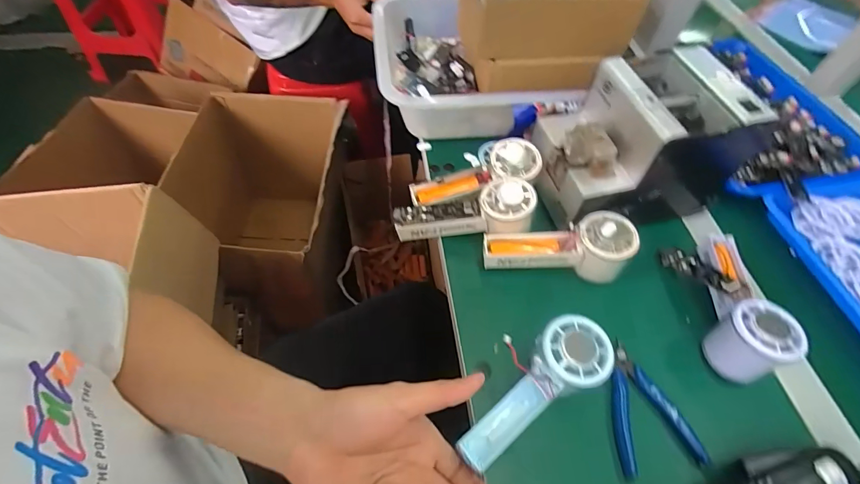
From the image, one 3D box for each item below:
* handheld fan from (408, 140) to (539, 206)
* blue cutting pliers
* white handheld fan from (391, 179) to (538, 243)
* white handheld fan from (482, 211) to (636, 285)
[{"bbox_3d":[0.051,-0.076,0.471,0.150,0.025,0.048,-19,56,7],"label":"handheld fan"},{"bbox_3d":[0.191,0.147,0.373,0.072,0.016,0.105,-7,56,-9],"label":"blue cutting pliers"},{"bbox_3d":[0.038,-0.030,0.455,0.151,0.041,0.052,-10,54,12],"label":"white handheld fan"},{"bbox_3d":[0.136,0.008,0.440,0.151,0.061,0.051,-4,54,11],"label":"white handheld fan"}]

